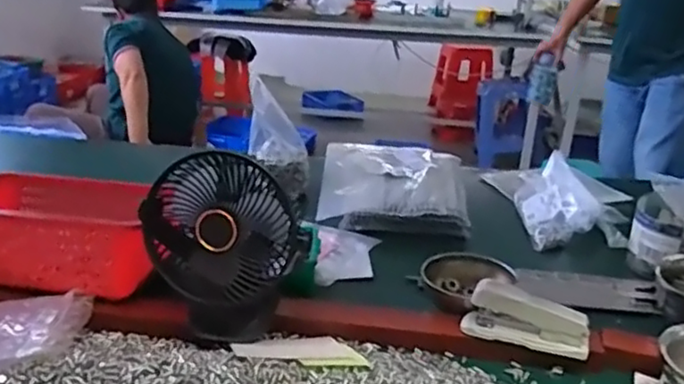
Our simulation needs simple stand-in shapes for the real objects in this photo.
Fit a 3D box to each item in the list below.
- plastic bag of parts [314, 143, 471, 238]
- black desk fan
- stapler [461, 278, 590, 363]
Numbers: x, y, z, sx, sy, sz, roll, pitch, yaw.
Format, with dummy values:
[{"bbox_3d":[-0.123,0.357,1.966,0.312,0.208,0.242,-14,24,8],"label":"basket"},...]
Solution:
[{"bbox_3d":[0.088,-0.018,1.098,0.236,0.055,0.292,5,21,5],"label":"plastic bag of parts"},{"bbox_3d":[-0.118,0.063,0.651,0.144,0.175,0.083,-2,22,-13],"label":"black desk fan"},{"bbox_3d":[0.190,0.128,0.676,0.122,0.051,0.032,10,22,18],"label":"stapler"}]

